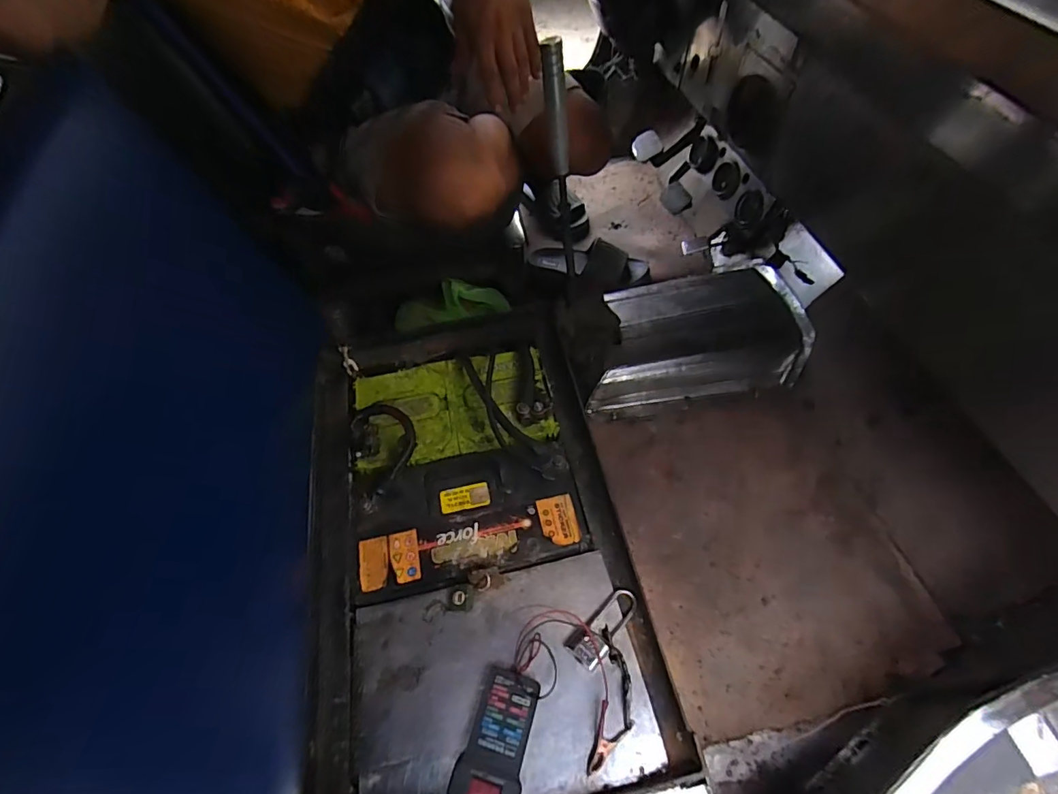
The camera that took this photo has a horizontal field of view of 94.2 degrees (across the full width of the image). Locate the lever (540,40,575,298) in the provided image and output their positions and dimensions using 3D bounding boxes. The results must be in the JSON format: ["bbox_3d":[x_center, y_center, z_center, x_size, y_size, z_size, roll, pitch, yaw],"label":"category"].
[{"bbox_3d":[0.054,-0.342,0.823,0.049,0.416,0.081,-2,55,3],"label":"lever"}]

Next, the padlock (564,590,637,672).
[{"bbox_3d":[0.091,0.268,0.577,0.099,0.018,0.041,-40,61,-21],"label":"padlock"}]

